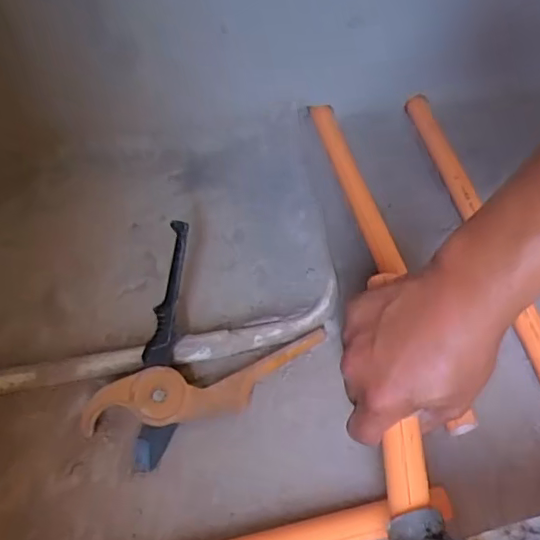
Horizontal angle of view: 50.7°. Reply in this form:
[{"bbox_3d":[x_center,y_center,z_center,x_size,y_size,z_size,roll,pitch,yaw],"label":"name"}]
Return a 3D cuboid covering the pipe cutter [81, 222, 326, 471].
[{"bbox_3d":[-0.074,0.071,0.490,0.156,0.030,0.187,43,73,-1],"label":"pipe cutter"}]

